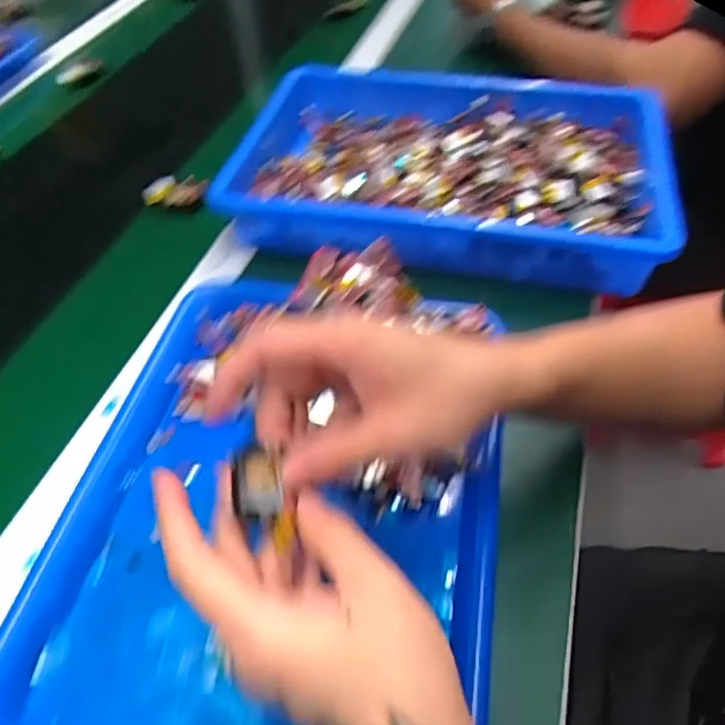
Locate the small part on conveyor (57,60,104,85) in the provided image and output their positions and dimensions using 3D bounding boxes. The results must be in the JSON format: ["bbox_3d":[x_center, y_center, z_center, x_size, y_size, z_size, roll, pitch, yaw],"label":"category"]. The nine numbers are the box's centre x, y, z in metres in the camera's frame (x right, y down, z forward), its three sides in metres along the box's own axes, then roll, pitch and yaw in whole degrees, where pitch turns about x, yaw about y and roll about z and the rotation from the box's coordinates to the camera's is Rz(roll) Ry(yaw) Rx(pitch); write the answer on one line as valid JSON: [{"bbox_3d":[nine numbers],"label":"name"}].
[{"bbox_3d":[-0.368,-0.378,0.793,0.064,0.017,0.017,-18,49,9],"label":"small part on conveyor"}]

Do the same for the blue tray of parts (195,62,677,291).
[{"bbox_3d":[0.073,-0.182,0.572,0.387,0.057,0.255,6,49,7],"label":"blue tray of parts"}]

